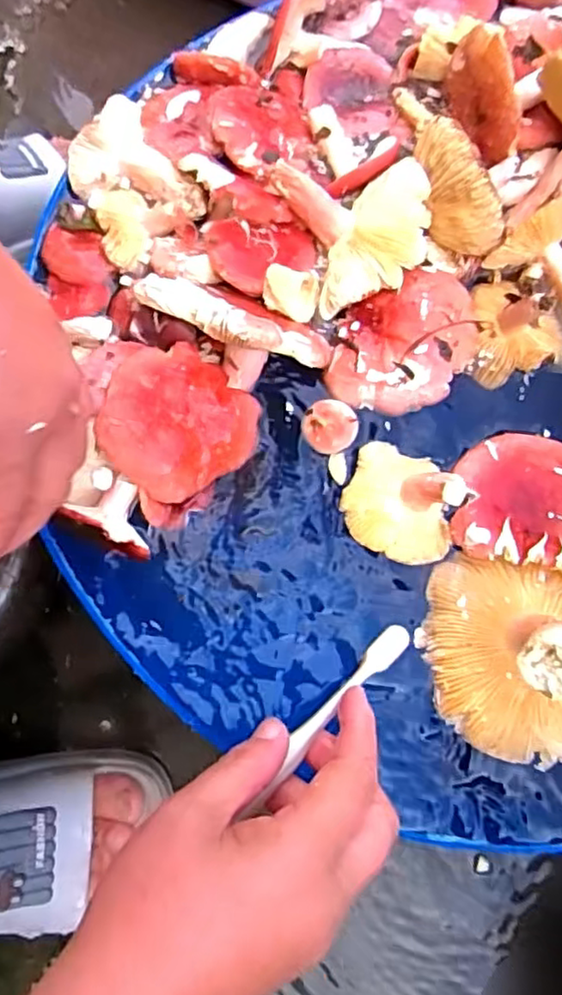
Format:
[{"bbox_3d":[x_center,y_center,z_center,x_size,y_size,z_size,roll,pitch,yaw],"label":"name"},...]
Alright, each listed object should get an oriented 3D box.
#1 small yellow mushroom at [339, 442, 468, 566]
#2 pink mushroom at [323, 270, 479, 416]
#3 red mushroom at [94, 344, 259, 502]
[{"bbox_3d":[0.066,0.000,0.354,0.061,0.037,0.058,0,74,1],"label":"small yellow mushroom"},{"bbox_3d":[0.072,-0.089,0.387,0.097,0.019,0.069,-30,75,-7],"label":"pink mushroom"},{"bbox_3d":[-0.060,-0.043,0.369,0.080,0.032,0.080,0,74,1],"label":"red mushroom"}]

